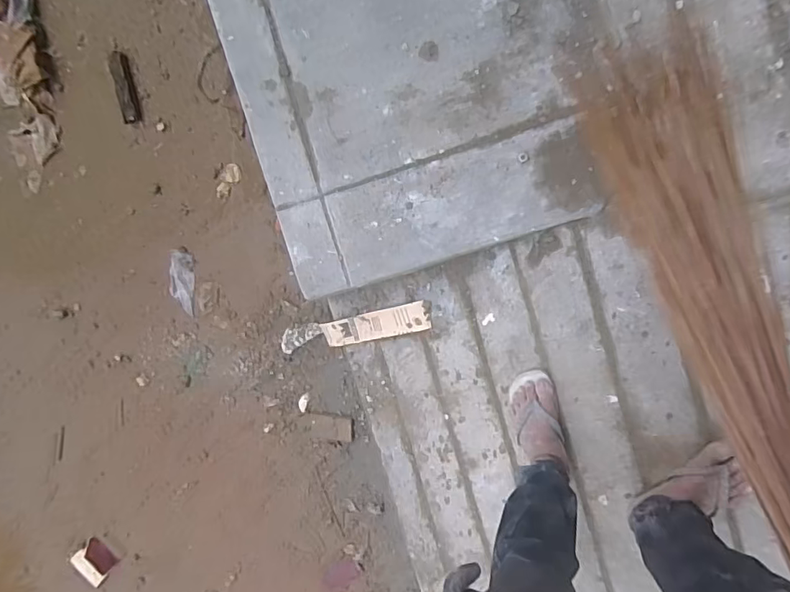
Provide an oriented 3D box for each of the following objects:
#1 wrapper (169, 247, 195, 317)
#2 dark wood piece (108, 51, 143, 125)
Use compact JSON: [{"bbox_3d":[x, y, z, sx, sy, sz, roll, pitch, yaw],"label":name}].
[{"bbox_3d":[-0.596,-0.041,1.371,0.075,0.018,0.179,1,97,14],"label":"wrapper"},{"bbox_3d":[-0.725,-0.562,1.316,0.057,0.017,0.188,-13,94,15],"label":"dark wood piece"}]

